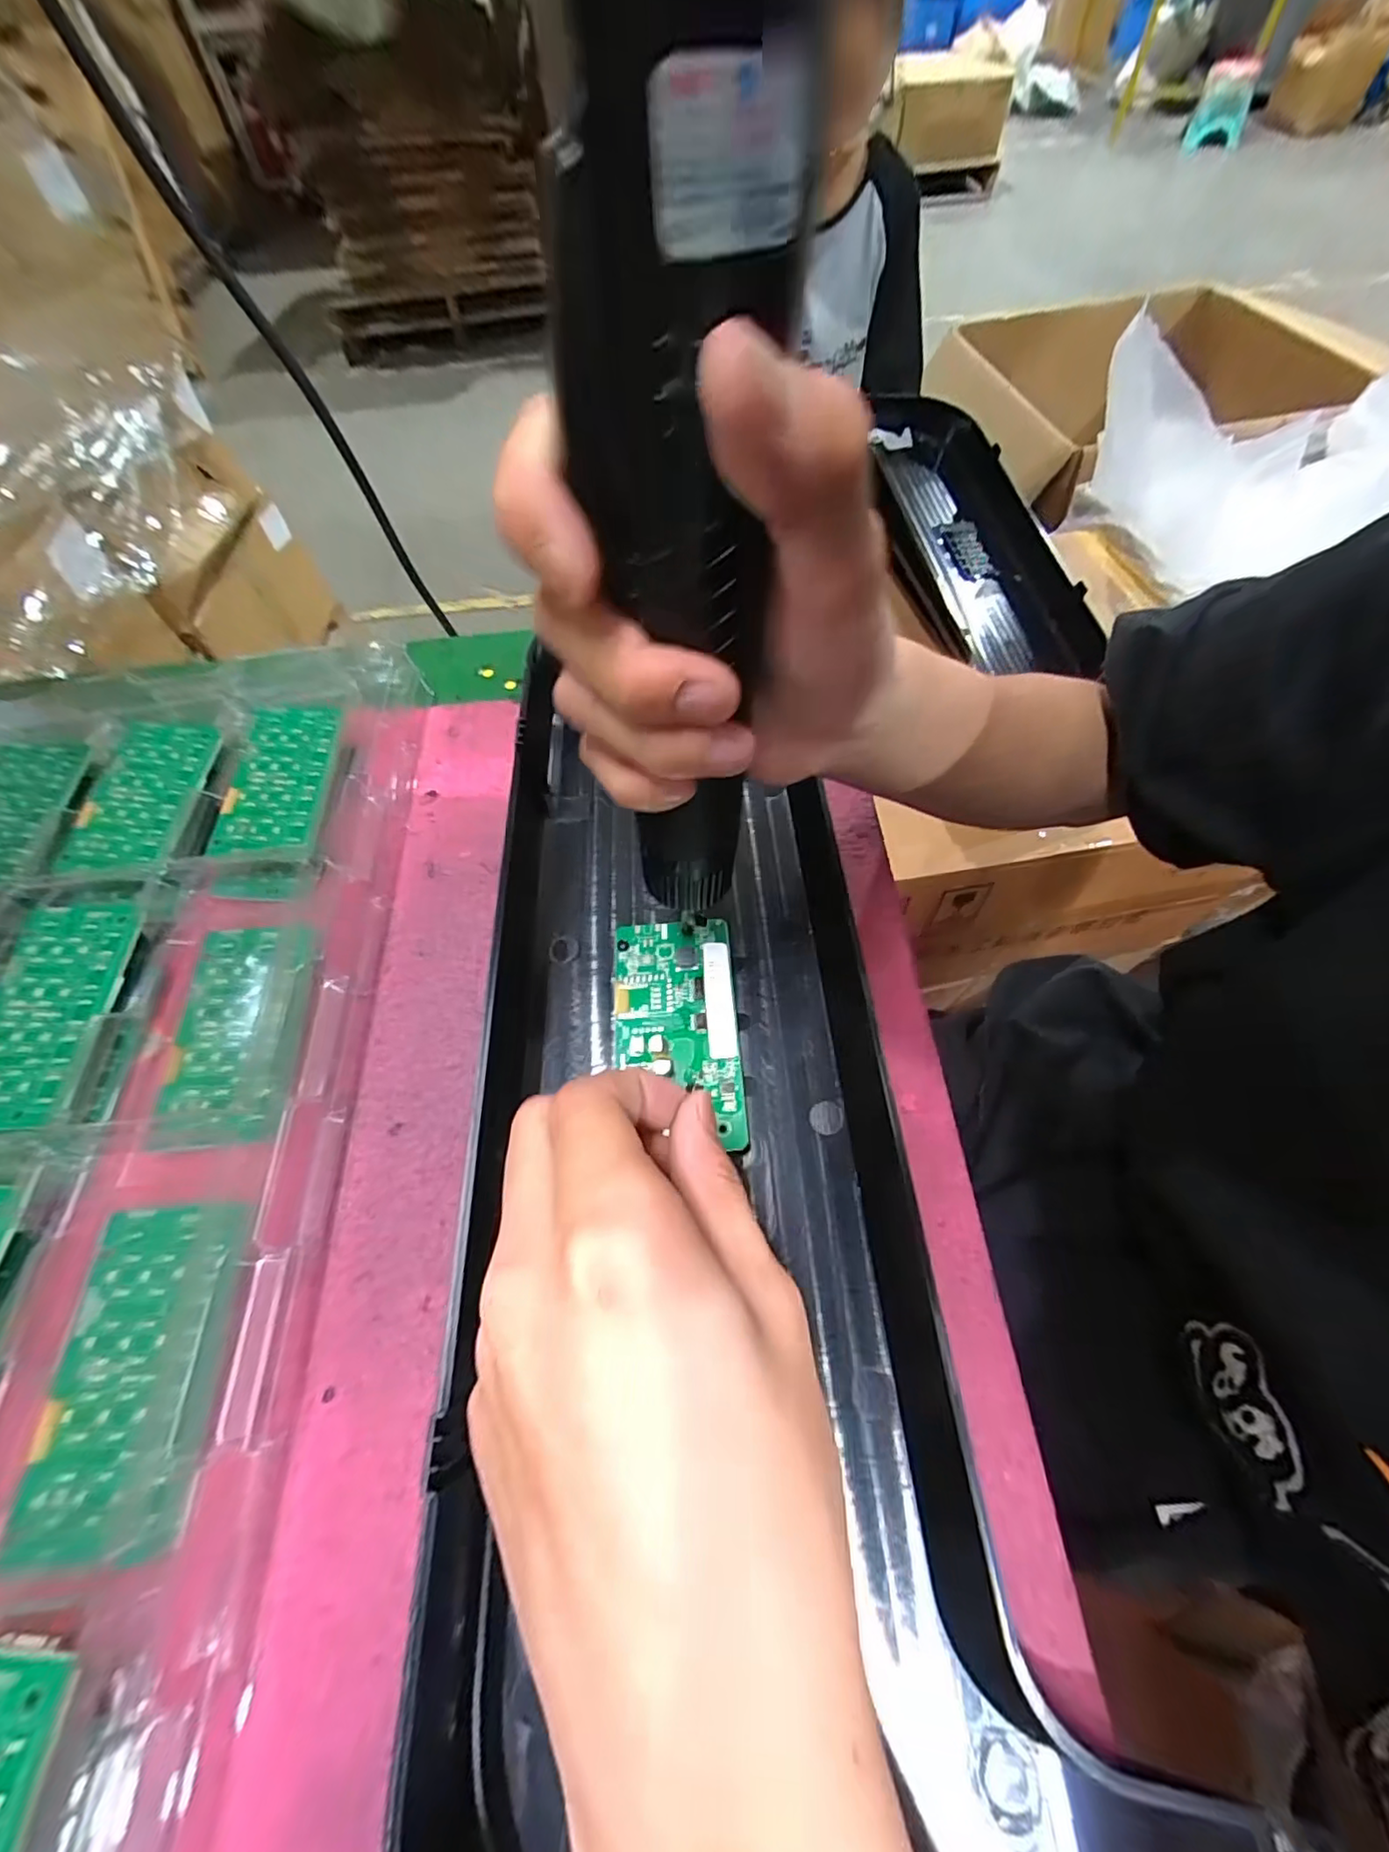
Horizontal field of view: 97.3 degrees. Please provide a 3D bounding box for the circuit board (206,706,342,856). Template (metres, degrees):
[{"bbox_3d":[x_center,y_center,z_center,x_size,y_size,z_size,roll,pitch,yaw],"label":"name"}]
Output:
[{"bbox_3d":[-0.209,-0.075,0.304,0.049,0.008,0.090,-5,60,0],"label":"circuit board"}]

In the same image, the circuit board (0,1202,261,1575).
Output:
[{"bbox_3d":[-0.175,0.139,0.195,0.053,0.004,0.091,-4,60,1],"label":"circuit board"}]

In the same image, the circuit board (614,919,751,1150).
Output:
[{"bbox_3d":[-0.007,0.038,0.241,0.048,0.004,0.089,-3,59,-1],"label":"circuit board"}]

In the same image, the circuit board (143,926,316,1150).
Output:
[{"bbox_3d":[-0.189,0.042,0.254,0.047,0.008,0.092,-6,60,0],"label":"circuit board"}]

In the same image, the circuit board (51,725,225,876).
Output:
[{"bbox_3d":[-0.279,-0.070,0.311,0.053,0.006,0.093,-3,64,-7],"label":"circuit board"}]

